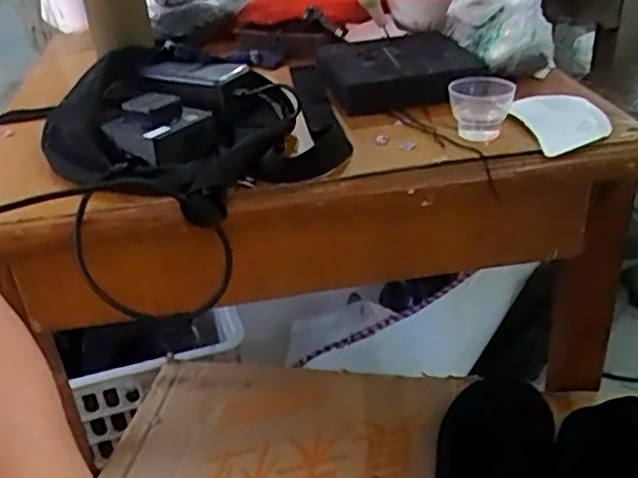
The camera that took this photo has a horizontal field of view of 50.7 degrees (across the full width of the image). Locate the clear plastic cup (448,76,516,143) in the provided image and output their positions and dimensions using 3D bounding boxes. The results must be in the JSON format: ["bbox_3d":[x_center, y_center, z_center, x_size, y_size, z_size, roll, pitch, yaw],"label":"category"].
[{"bbox_3d":[0.138,-0.112,0.578,0.053,0.043,0.042,4,33,13],"label":"clear plastic cup"}]

